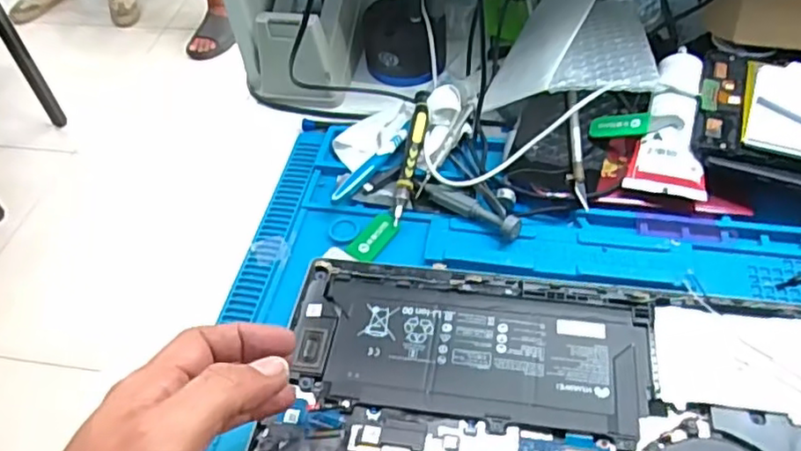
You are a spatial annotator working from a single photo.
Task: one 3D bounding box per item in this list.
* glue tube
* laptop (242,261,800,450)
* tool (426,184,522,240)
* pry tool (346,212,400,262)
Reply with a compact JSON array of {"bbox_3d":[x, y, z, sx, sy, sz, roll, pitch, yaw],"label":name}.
[{"bbox_3d":[0.222,-0.083,0.517,0.056,0.042,0.163,13,52,16],"label":"glue tube"},{"bbox_3d":[0.090,0.123,0.375,0.349,0.013,0.232,5,50,9],"label":"laptop"},{"bbox_3d":[0.053,-0.013,0.483,0.081,0.019,0.014,31,58,28],"label":"tool"},{"bbox_3d":[-0.020,0.008,0.490,0.025,0.006,0.045,27,57,25],"label":"pry tool"}]

